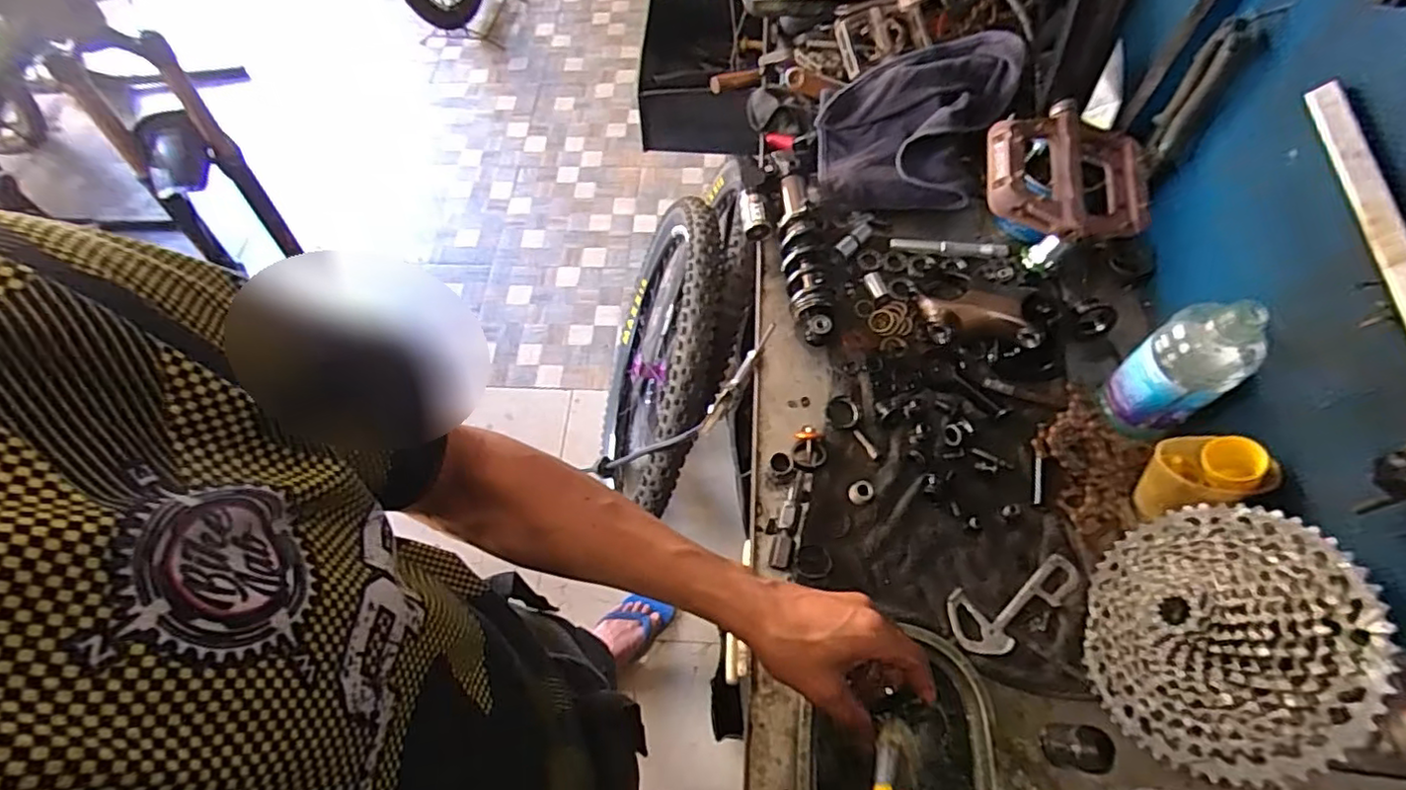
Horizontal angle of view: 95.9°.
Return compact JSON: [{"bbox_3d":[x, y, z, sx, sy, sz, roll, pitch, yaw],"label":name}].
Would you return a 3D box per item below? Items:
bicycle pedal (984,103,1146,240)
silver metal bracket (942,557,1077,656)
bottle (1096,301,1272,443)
[{"bbox_3d":[0.259,-0.159,0.452,0.109,0.030,0.109,13,65,10],"label":"bicycle pedal"},{"bbox_3d":[0.280,0.186,0.566,0.124,0.008,0.058,-22,64,-8],"label":"silver metal bracket"},{"bbox_3d":[0.429,-0.022,0.573,0.060,0.168,0.071,-32,66,-12],"label":"bottle"}]

